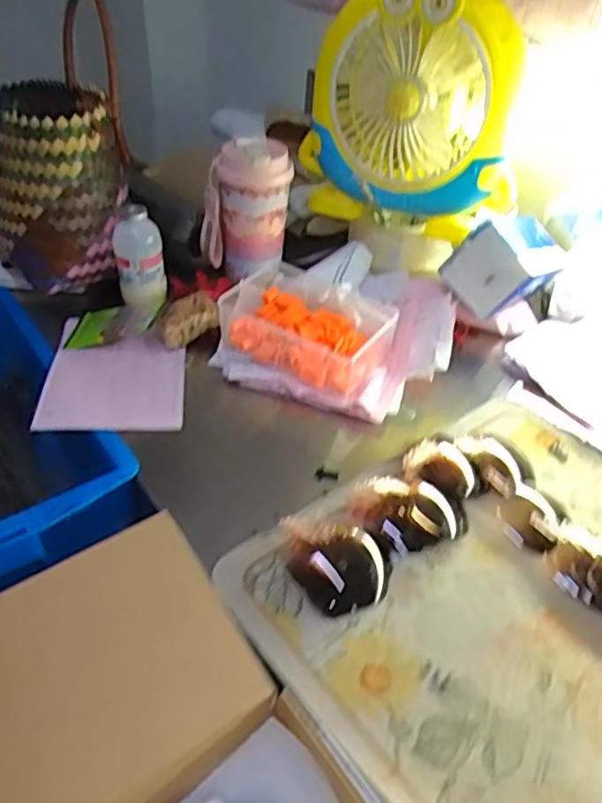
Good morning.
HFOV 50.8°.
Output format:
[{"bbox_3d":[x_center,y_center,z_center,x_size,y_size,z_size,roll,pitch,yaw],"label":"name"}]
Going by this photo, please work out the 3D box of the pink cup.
[{"bbox_3d":[-0.067,-0.228,0.758,0.103,0.148,0.083,-3,41,-7],"label":"pink cup"}]

